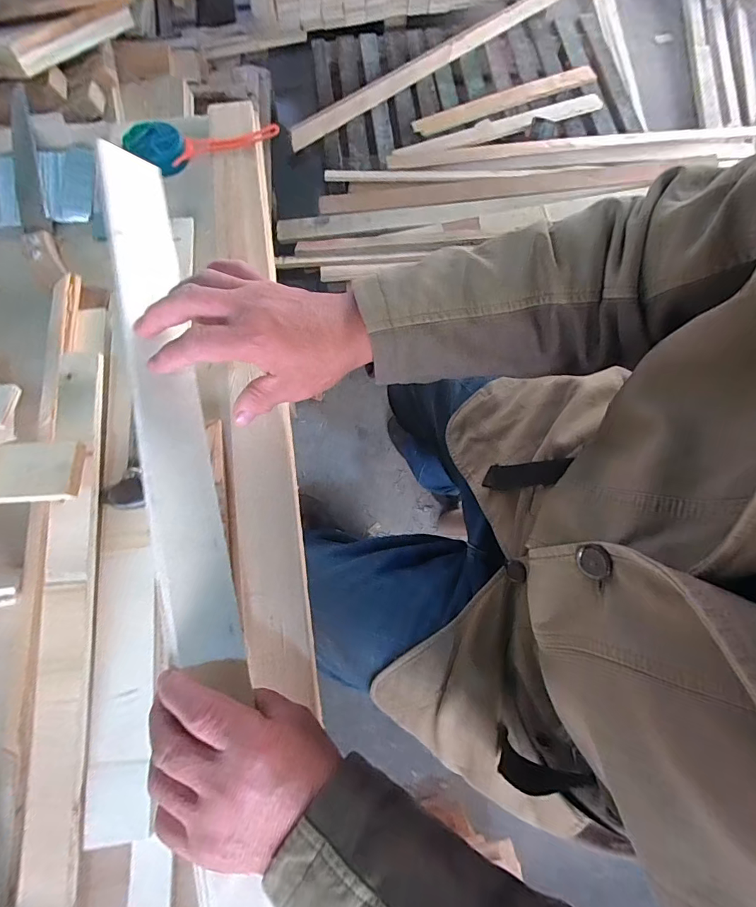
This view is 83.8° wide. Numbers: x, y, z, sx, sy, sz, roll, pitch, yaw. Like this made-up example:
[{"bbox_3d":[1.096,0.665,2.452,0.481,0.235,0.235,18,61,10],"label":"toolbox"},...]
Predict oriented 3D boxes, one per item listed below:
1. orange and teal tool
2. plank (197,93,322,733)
[{"bbox_3d":[-0.235,-0.408,0.557,0.197,0.022,0.073,-1,73,-1],"label":"orange and teal tool"},{"bbox_3d":[-0.152,-0.120,0.490,0.082,0.033,0.730,-8,74,-3],"label":"plank"}]

